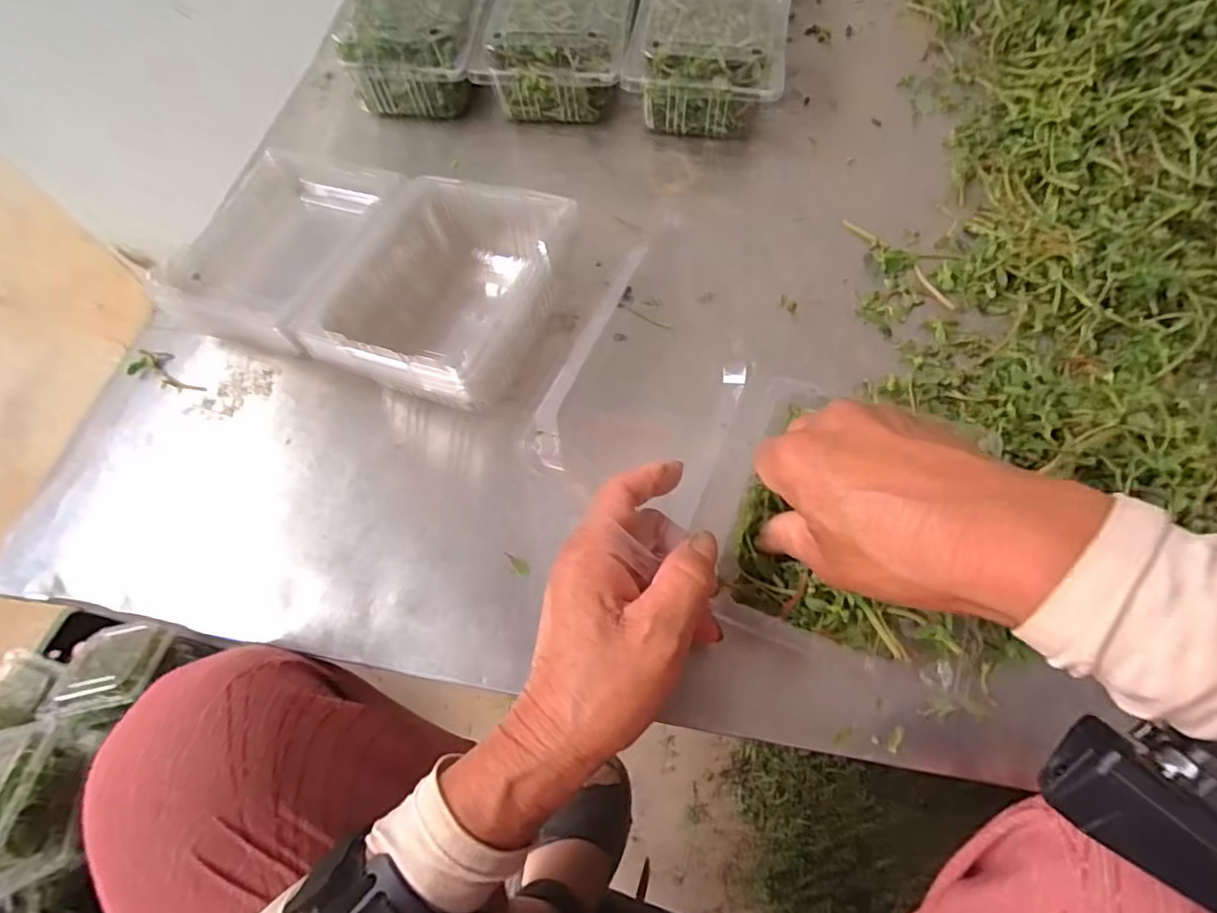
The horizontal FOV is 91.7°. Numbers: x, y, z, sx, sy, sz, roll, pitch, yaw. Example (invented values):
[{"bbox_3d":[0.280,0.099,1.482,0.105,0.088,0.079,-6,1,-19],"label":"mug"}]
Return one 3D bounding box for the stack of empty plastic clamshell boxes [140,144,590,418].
[{"bbox_3d":[-0.140,-0.109,0.362,0.227,0.072,0.141,19,66,13],"label":"stack of empty plastic clamshell boxes"}]

